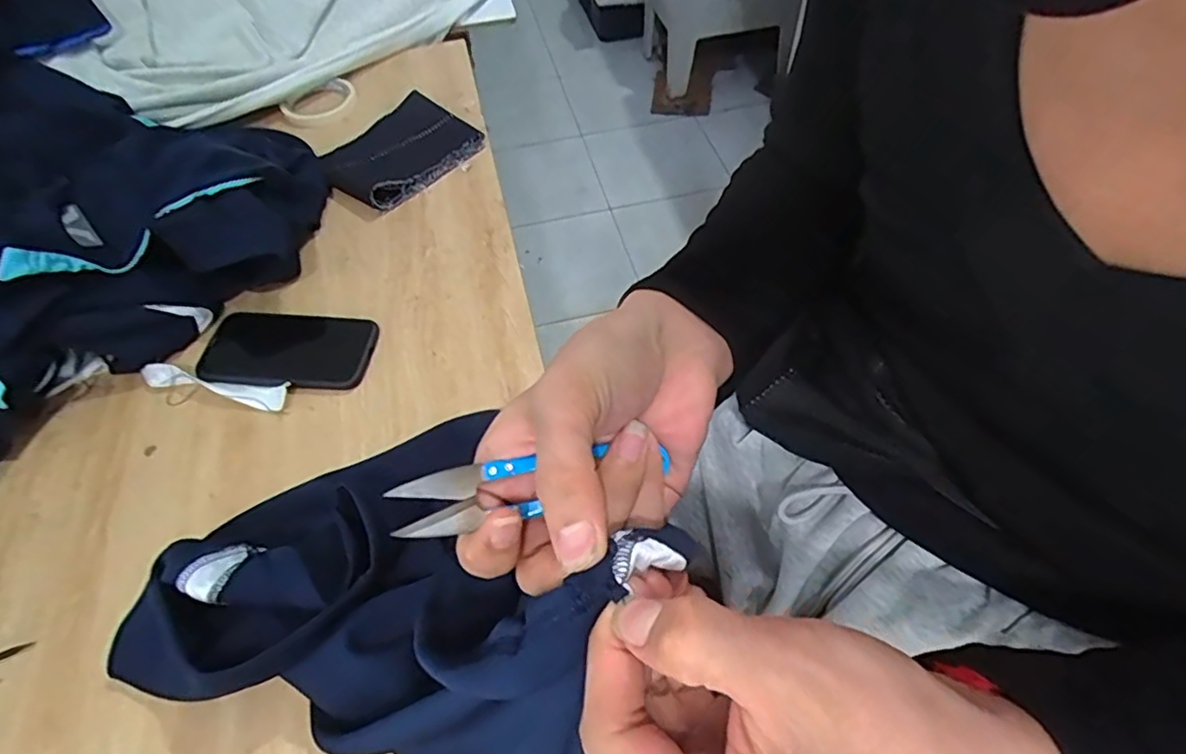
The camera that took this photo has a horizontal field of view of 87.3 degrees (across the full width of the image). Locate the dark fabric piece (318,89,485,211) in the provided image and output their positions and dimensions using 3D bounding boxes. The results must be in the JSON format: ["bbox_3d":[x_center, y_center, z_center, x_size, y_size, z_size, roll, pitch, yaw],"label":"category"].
[{"bbox_3d":[-0.228,-0.267,0.729,0.163,0.028,0.128,-38,61,-21],"label":"dark fabric piece"}]

